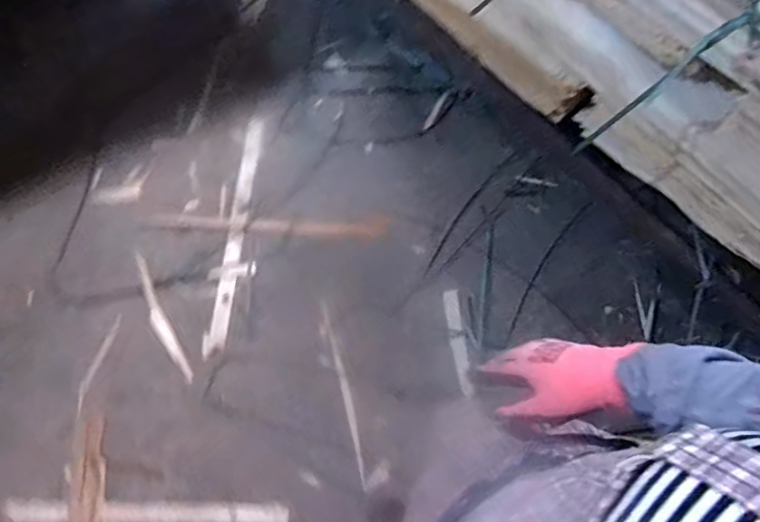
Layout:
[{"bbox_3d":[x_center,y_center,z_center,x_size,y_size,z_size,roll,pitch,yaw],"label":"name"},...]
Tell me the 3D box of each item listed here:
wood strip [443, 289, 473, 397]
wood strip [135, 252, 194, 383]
[{"bbox_3d":[0.188,0.191,1.317,0.037,0.018,0.248,-8,77,-4],"label":"wood strip"},{"bbox_3d":[-0.526,0.135,1.318,0.042,0.009,0.341,-27,79,-8],"label":"wood strip"}]

